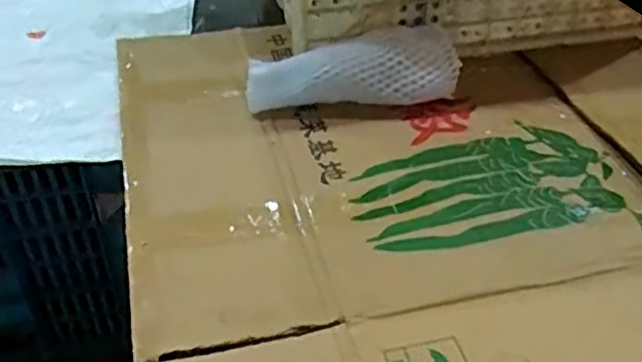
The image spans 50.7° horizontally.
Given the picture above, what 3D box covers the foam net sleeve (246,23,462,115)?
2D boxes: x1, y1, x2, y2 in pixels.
[{"bbox_3d":[0.035,-0.136,0.810,0.249,0.074,0.079,-5,40,-6],"label":"foam net sleeve"}]

